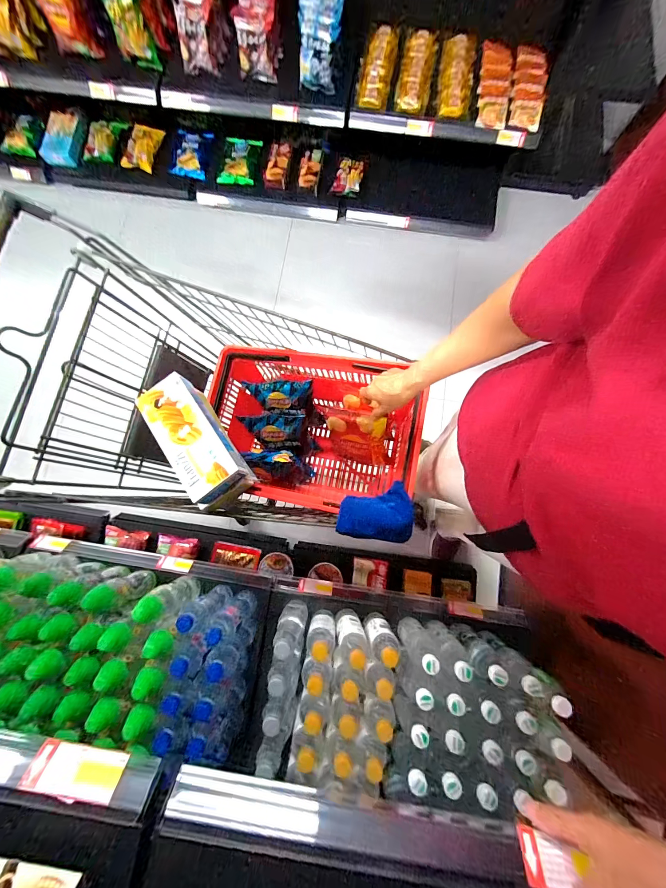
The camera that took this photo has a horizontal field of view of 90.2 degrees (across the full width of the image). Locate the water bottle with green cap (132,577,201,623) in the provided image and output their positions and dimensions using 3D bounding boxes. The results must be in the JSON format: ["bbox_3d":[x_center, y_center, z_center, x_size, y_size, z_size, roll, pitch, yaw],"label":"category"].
[{"bbox_3d":[-0.390,0.368,0.794,0.061,0.202,0.074,-34,81,-6],"label":"water bottle with green cap"}]

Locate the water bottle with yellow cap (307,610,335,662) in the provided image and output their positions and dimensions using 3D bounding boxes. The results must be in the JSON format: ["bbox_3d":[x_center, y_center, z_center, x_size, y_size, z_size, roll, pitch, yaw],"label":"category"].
[{"bbox_3d":[-0.027,0.448,0.787,0.061,0.184,0.056,0,79,0],"label":"water bottle with yellow cap"}]

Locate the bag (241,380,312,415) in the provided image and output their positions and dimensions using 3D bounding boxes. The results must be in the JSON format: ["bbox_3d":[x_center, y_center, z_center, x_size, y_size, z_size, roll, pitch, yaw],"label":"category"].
[{"bbox_3d":[-0.133,-0.113,0.824,0.167,0.050,0.096,2,115,3],"label":"bag"}]

